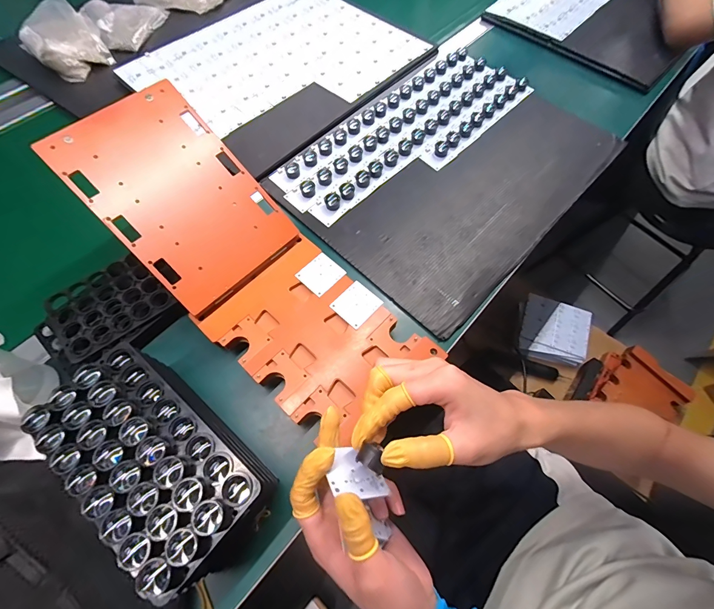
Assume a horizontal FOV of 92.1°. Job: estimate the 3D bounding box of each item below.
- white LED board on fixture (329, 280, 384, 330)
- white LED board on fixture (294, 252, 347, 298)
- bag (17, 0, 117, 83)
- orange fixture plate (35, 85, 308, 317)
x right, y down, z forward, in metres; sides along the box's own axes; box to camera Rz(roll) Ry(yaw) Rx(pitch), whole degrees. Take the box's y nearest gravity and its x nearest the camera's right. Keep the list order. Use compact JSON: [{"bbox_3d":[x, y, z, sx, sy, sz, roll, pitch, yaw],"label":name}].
[{"bbox_3d":[-0.001,0.000,0.406,0.044,0.004,0.046,41,71,17],"label":"white LED board on fixture"},{"bbox_3d":[-0.044,-0.038,0.422,0.044,0.004,0.046,41,71,17],"label":"white LED board on fixture"},{"bbox_3d":[-0.544,-0.488,0.635,0.114,0.055,0.164,-42,72,-17],"label":"bag"},{"bbox_3d":[-0.200,-0.122,0.395,0.157,0.011,0.234,-44,99,-19],"label":"orange fixture plate"}]

